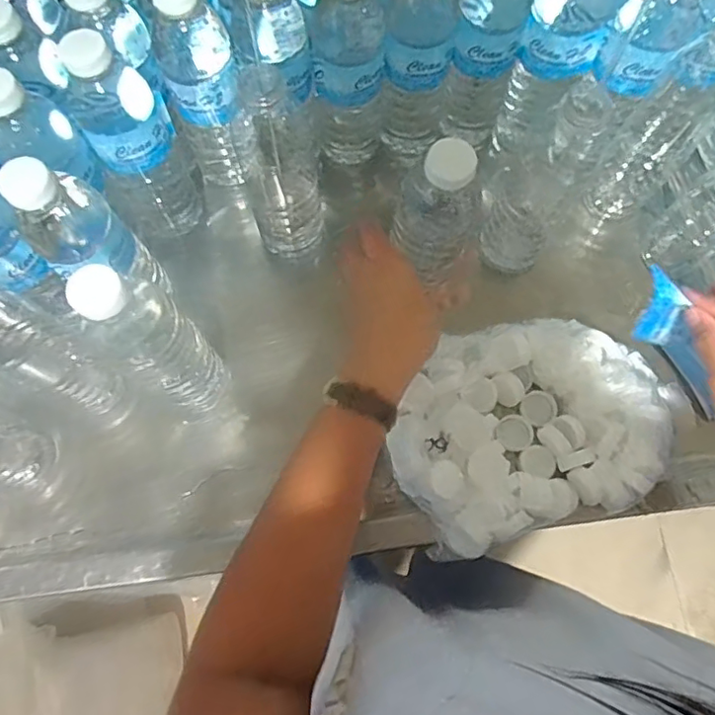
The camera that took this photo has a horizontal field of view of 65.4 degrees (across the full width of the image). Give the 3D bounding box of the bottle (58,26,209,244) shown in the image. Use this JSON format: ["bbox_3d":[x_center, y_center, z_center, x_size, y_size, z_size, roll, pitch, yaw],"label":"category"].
[{"bbox_3d":[-0.180,-0.167,0.461,0.073,0.202,0.079,-24,73,-8],"label":"bottle"}]

